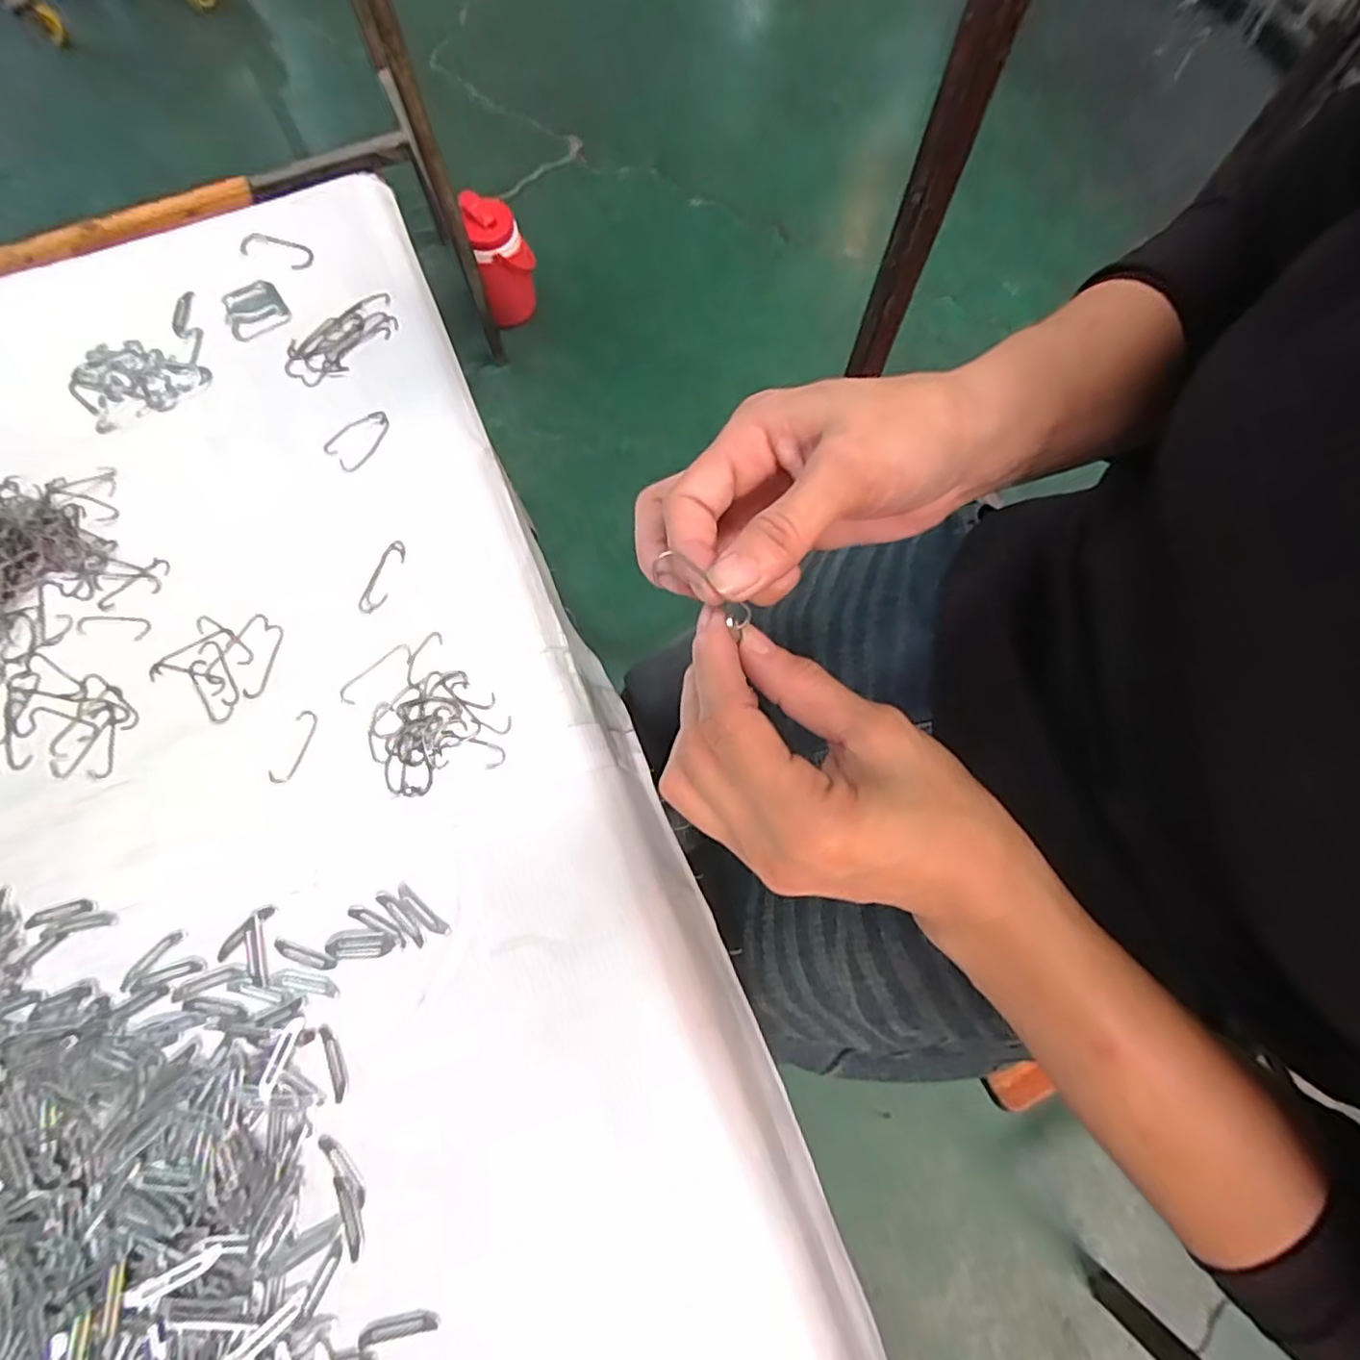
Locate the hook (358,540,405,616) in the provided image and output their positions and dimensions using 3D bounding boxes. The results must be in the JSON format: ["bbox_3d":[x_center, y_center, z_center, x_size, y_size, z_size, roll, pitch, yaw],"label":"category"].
[{"bbox_3d":[-0.171,-0.059,0.371,0.014,0.006,0.046,18,72,5],"label":"hook"}]

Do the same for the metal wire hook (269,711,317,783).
[{"bbox_3d":[-0.200,0.035,0.336,0.013,0.004,0.039,16,72,4],"label":"metal wire hook"}]

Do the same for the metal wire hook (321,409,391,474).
[{"bbox_3d":[-0.196,-0.148,0.396,0.027,0.007,0.042,42,75,11],"label":"metal wire hook"}]

